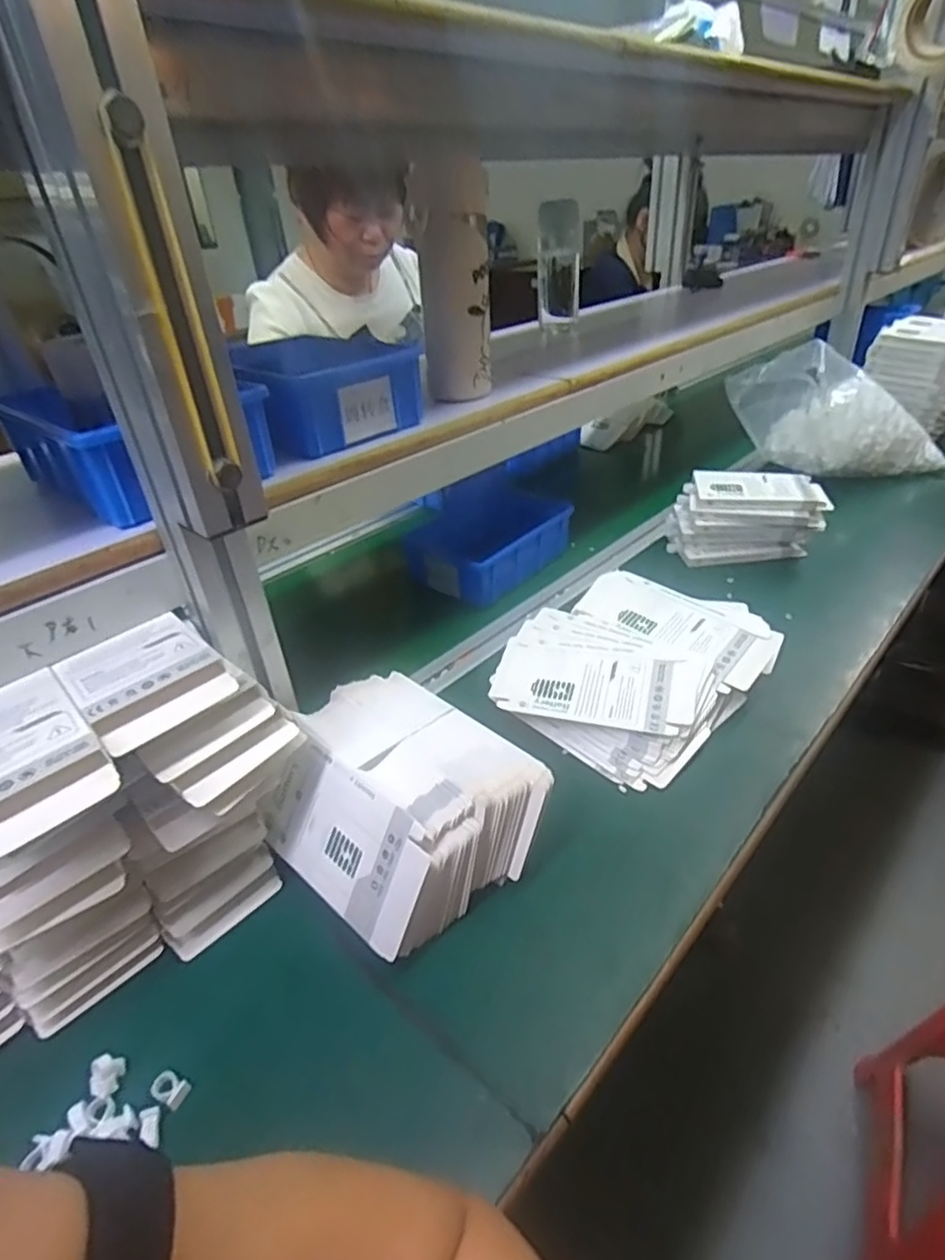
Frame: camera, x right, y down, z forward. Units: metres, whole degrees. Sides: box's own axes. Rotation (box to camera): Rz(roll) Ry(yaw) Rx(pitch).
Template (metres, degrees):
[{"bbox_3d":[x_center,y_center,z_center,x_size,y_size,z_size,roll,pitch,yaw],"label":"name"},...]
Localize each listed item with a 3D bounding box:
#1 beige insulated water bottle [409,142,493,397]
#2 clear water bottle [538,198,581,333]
[{"bbox_3d":[-0.016,-0.320,0.585,0.068,0.189,0.059,-1,34,6],"label":"beige insulated water bottle"},{"bbox_3d":[0.122,-0.507,0.877,0.054,0.152,0.057,1,35,10],"label":"clear water bottle"}]

